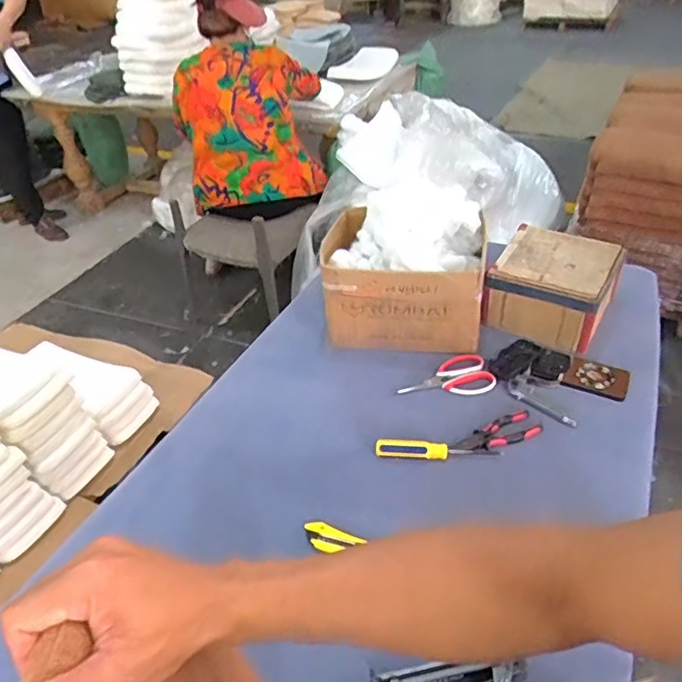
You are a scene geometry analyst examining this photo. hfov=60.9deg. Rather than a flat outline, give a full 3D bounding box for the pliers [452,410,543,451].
[{"bbox_3d":[0.261,0.150,0.971,0.144,0.016,0.059,-13,38,-10],"label":"pliers"}]

